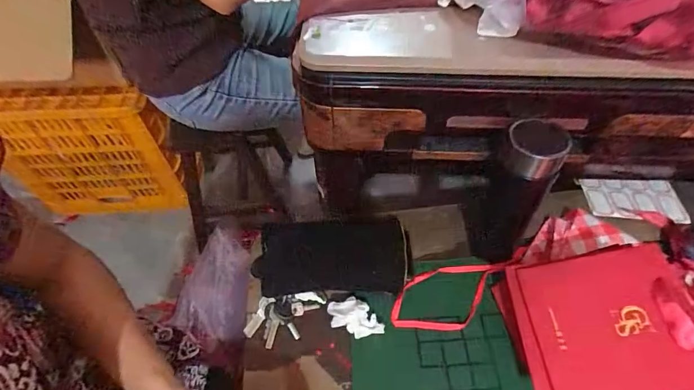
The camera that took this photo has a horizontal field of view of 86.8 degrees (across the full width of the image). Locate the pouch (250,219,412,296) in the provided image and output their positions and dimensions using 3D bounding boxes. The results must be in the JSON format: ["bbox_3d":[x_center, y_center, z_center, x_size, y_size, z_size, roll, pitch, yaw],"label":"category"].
[{"bbox_3d":[-0.019,0.084,0.507,0.204,0.033,0.106,-3,54,-1],"label":"pouch"}]

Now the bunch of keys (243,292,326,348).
[{"bbox_3d":[-0.080,0.156,0.468,0.100,0.034,0.054,-8,54,-5],"label":"bunch of keys"}]

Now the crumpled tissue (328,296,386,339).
[{"bbox_3d":[0.009,0.153,0.455,0.051,0.030,0.057,-25,57,-17],"label":"crumpled tissue"}]

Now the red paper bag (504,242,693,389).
[{"bbox_3d":[0.259,0.131,0.379,0.152,0.010,0.141,-19,60,24],"label":"red paper bag"}]

